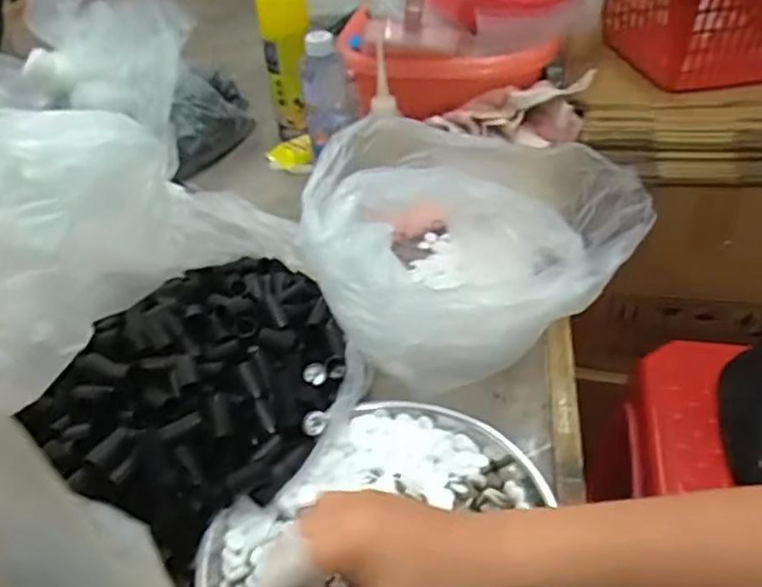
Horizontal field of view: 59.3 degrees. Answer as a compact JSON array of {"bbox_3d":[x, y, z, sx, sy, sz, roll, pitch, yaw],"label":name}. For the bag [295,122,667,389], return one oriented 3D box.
[{"bbox_3d":[0.067,-0.035,0.574,0.248,0.162,0.224,22,47,29],"label":"bag"}]

